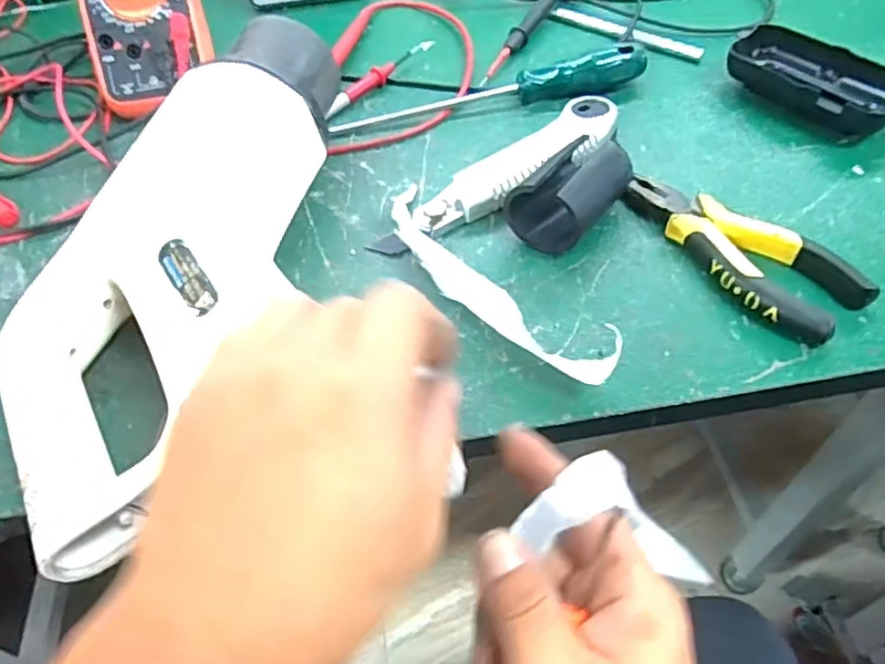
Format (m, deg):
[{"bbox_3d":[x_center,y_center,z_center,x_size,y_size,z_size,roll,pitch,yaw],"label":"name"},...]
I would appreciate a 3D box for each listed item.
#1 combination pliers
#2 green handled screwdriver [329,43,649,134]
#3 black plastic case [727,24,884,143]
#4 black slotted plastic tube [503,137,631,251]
[{"bbox_3d":[0.154,-0.046,0.344,0.054,0.018,0.128,-30,56,-18],"label":"combination pliers"},{"bbox_3d":[0.031,-0.162,0.436,0.208,0.026,0.024,-9,53,-3],"label":"green handled screwdriver"},{"bbox_3d":[0.235,-0.157,0.419,0.050,0.028,0.106,-33,57,-20],"label":"black plastic case"},{"bbox_3d":[0.067,-0.072,0.355,0.045,0.043,0.075,28,59,23],"label":"black slotted plastic tube"}]

